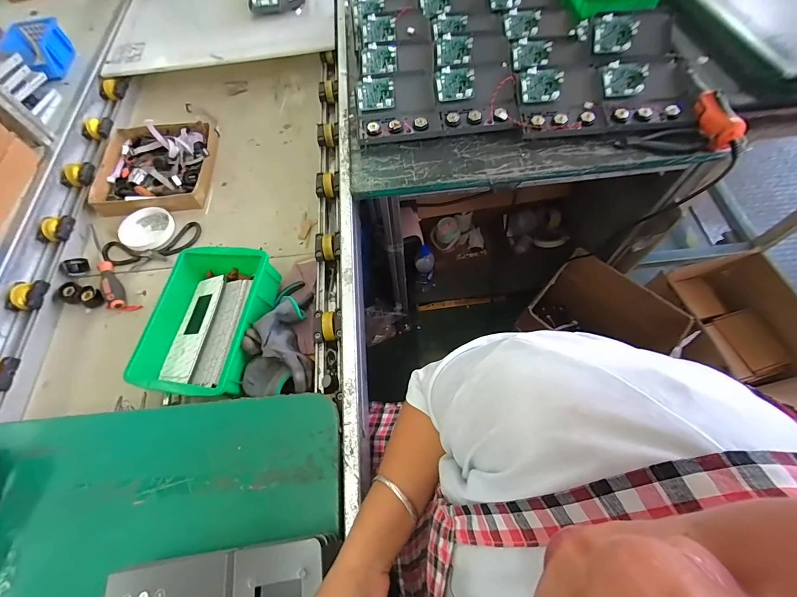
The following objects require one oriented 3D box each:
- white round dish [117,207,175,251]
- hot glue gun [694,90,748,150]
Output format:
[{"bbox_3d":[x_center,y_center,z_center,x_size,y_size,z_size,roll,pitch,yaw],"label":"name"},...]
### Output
[{"bbox_3d":[-0.522,-0.143,0.736,0.098,0.022,0.093,-2,64,3],"label":"white round dish"},{"bbox_3d":[0.545,-0.305,0.608,0.027,0.050,0.106,-18,77,-5],"label":"hot glue gun"}]

